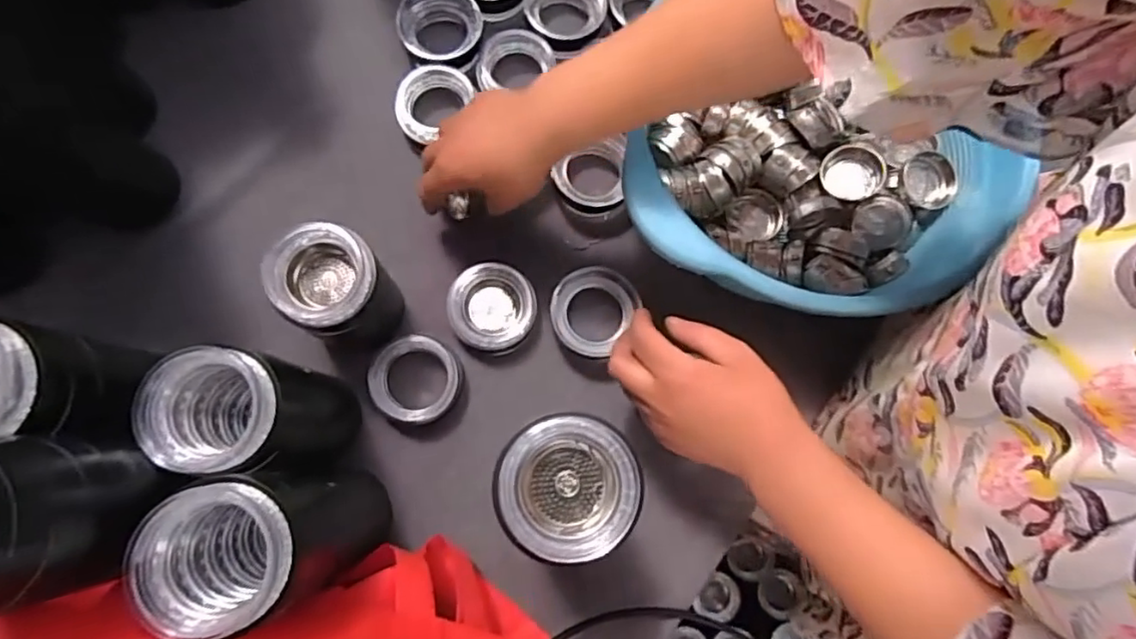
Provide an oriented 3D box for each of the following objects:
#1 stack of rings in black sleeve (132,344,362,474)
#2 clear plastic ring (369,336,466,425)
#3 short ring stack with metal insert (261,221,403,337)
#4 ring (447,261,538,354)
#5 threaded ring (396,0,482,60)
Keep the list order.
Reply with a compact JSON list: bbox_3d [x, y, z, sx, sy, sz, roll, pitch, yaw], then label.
[{"bbox_3d":[-0.178,0.056,0.388,0.065,0.171,0.065,1,80,1],"label":"stack of rings in black sleeve"},{"bbox_3d":[-0.114,0.045,0.469,0.062,0.021,0.064,0,80,1],"label":"clear plastic ring"},{"bbox_3d":[-0.155,-0.018,0.435,0.062,0.105,0.072,21,81,5],"label":"short ring stack with metal insert"},{"bbox_3d":[-0.058,-0.009,0.483,0.062,0.025,0.067,0,80,1],"label":"ring"},{"bbox_3d":[-0.107,-0.246,0.531,0.069,0.033,0.065,0,80,1],"label":"threaded ring"}]

